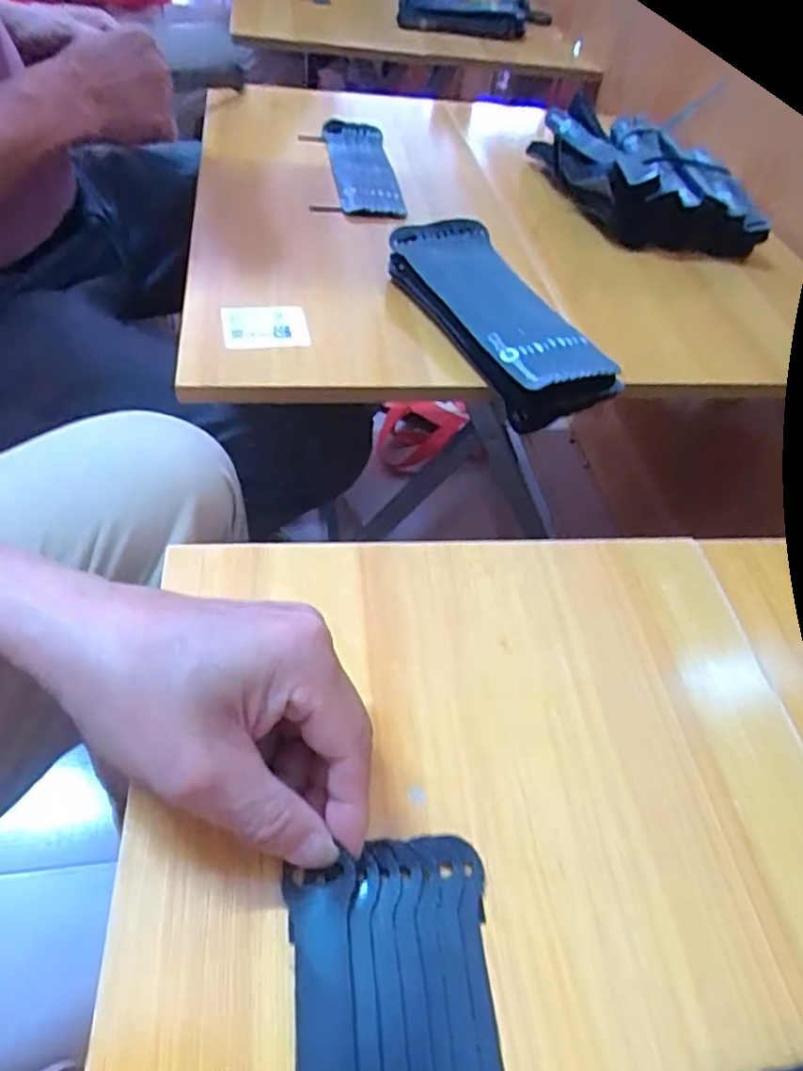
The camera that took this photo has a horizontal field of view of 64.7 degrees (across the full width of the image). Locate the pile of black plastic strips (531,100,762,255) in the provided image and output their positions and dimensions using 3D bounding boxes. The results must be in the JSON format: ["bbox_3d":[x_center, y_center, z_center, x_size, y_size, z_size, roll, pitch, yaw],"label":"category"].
[{"bbox_3d":[0.248,-0.373,0.669,0.164,0.064,0.204,-1,50,-9],"label":"pile of black plastic strips"}]

